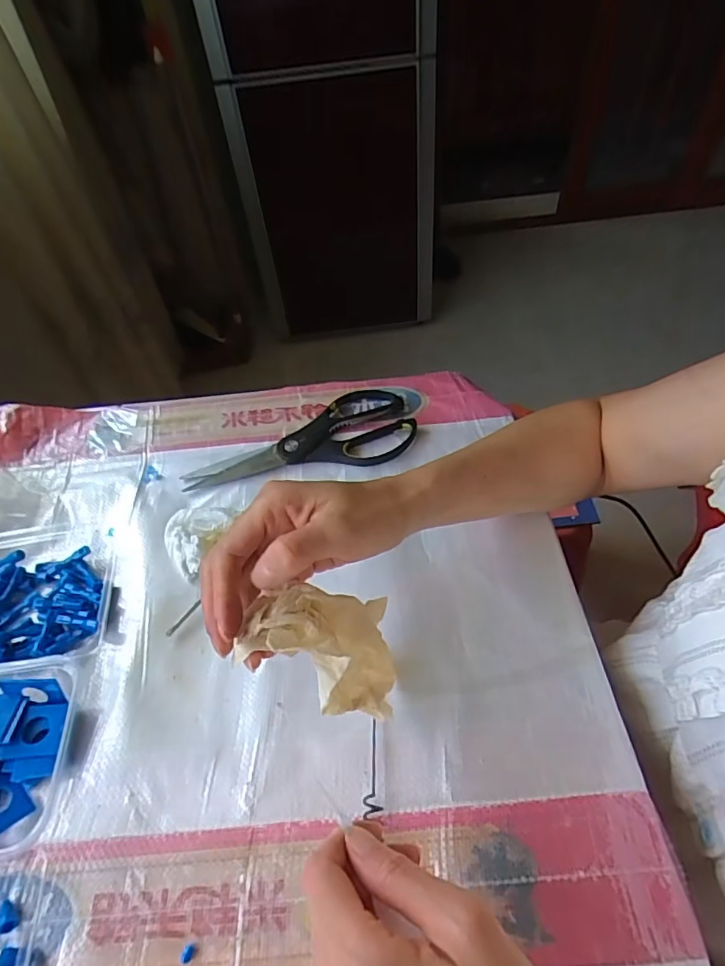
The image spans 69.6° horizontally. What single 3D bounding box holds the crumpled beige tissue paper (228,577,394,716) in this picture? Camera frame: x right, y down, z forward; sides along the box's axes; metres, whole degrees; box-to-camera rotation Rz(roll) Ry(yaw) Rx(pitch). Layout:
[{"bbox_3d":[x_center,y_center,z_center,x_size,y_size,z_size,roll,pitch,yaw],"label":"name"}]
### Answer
[{"bbox_3d":[-0.015,0.099,0.314,0.038,0.120,0.064,-23,46,25],"label":"crumpled beige tissue paper"}]

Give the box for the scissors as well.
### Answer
[{"bbox_3d":[-0.060,-0.044,0.503,0.214,0.013,0.093,-11,51,-4],"label":"scissors"}]

